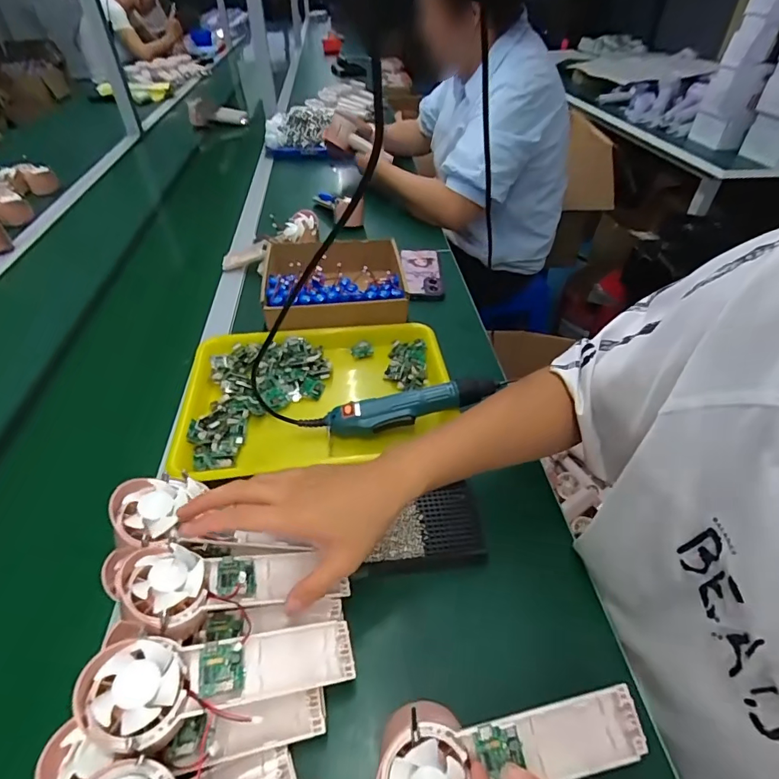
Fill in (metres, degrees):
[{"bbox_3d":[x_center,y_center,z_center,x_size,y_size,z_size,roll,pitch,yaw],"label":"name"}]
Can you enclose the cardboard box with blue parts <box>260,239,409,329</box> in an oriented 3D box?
[{"bbox_3d":[-0.089,-0.174,0.729,0.215,0.072,0.196,-4,44,-6],"label":"cardboard box with blue parts"}]

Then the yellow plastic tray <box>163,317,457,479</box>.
[{"bbox_3d":[-0.092,0.013,0.595,0.342,0.067,0.249,-6,44,-7],"label":"yellow plastic tray"}]

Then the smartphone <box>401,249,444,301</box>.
[{"bbox_3d":[0.060,-0.213,0.816,0.068,0.017,0.153,-2,44,-4],"label":"smartphone"}]

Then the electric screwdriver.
[{"bbox_3d":[0.033,0.023,0.543,0.210,0.051,0.034,-6,44,-7],"label":"electric screwdriver"}]

